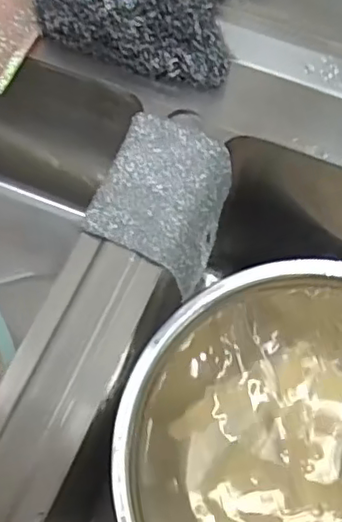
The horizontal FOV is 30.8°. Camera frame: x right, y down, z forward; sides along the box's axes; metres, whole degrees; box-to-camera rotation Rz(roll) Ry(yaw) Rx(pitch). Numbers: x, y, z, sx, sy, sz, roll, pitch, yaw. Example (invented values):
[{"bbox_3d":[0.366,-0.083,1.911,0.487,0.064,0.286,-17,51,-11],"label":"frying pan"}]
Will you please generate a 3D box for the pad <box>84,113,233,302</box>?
[{"bbox_3d":[-0.004,-0.035,0.368,0.066,0.036,0.089,18,67,7],"label":"pad"}]

